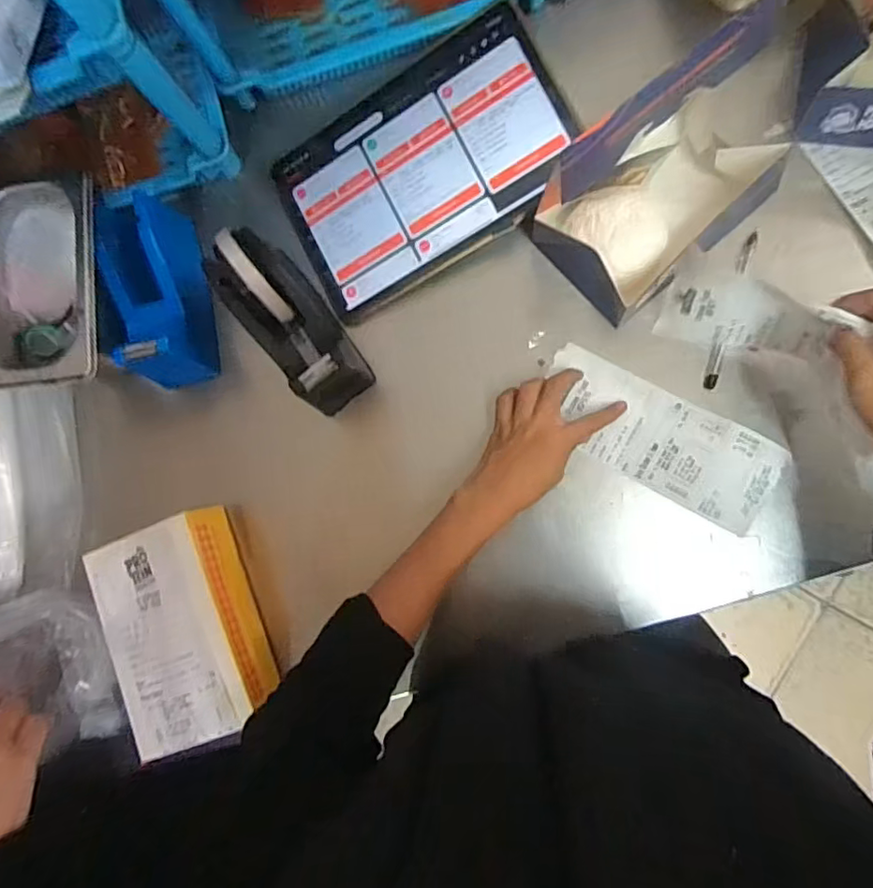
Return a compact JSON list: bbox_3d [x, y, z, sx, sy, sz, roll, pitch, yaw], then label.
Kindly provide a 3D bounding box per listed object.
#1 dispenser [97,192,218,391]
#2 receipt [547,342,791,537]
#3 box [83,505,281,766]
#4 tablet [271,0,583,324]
[{"bbox_3d":[-0.249,-0.135,0.517,0.065,0.077,0.159,-8,86,8],"label":"dispenser"},{"bbox_3d":[0.178,-0.007,0.476,0.193,0.007,0.077,30,92,14],"label":"receipt"},{"bbox_3d":[-0.210,0.156,0.477,0.110,0.051,0.175,-23,84,6],"label":"box"},{"bbox_3d":[-0.010,-0.240,0.500,0.248,0.010,0.164,-28,86,13],"label":"tablet"}]

